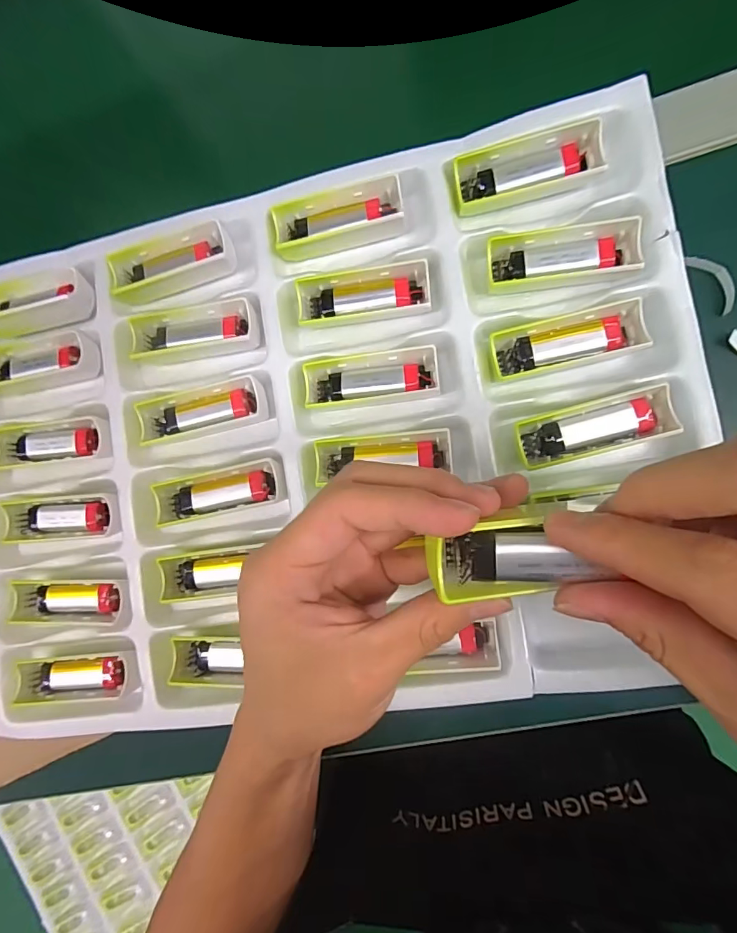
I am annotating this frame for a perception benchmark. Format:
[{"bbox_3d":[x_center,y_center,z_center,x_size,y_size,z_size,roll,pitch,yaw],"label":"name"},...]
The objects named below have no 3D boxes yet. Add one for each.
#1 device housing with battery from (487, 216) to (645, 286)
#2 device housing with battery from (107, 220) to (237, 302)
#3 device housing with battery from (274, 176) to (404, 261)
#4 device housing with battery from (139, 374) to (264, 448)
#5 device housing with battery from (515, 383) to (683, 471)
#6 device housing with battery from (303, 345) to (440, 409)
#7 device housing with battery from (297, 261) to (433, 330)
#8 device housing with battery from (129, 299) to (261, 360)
[{"bbox_3d":[0.108,-0.118,0.260,0.079,0.016,0.027,-1,88,10],"label":"device housing with battery"},{"bbox_3d":[-0.128,-0.133,0.304,0.080,0.020,0.030,-16,86,9],"label":"device housing with battery"},{"bbox_3d":[-0.018,-0.150,0.285,0.078,0.016,0.032,-12,86,9],"label":"device housing with battery"},{"bbox_3d":[-0.104,-0.035,0.297,0.078,0.019,0.029,-12,86,9],"label":"device housing with battery"},{"bbox_3d":[0.124,-0.021,0.259,0.078,0.019,0.028,-16,86,9],"label":"device housing with battery"},{"bbox_3d":[0.003,-0.053,0.282,0.078,0.017,0.029,-5,87,10],"label":"device housing with battery"},{"bbox_3d":[-0.003,-0.103,0.281,0.078,0.016,0.029,-4,88,10],"label":"device housing with battery"},{"bbox_3d":[-0.110,-0.087,0.298,0.078,0.020,0.030,-9,87,10],"label":"device housing with battery"}]

